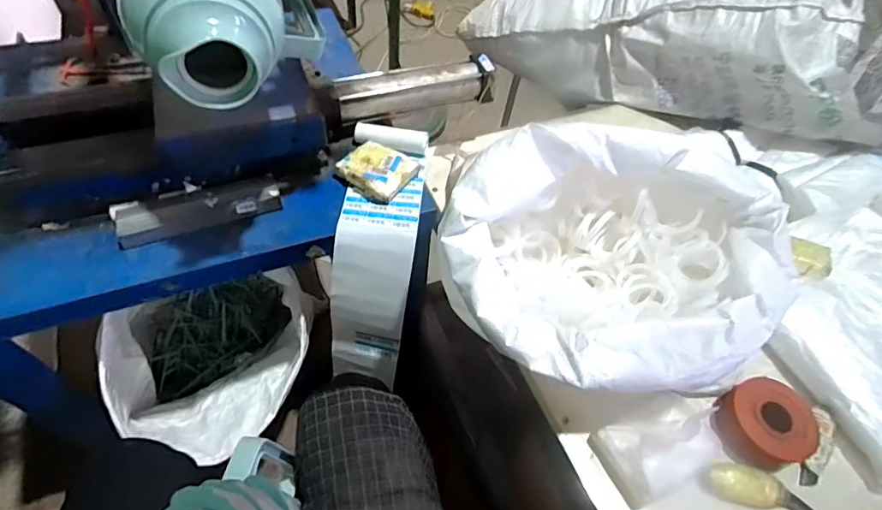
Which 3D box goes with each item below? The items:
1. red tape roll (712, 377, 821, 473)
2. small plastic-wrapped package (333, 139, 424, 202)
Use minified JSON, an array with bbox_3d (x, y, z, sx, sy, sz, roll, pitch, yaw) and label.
[{"bbox_3d":[0.407,0.208,0.603,0.100,0.057,0.097,3,54,-4],"label":"red tape roll"},{"bbox_3d":[-0.093,-0.127,0.721,0.095,0.031,0.084,32,57,17],"label":"small plastic-wrapped package"}]

